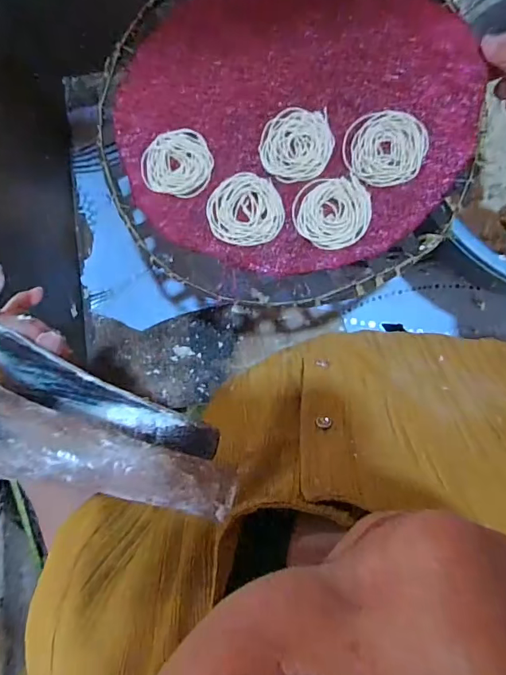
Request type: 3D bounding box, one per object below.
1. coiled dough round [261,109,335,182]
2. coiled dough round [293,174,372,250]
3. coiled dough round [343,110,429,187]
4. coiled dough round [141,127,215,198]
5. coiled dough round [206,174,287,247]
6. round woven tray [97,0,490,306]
[{"bbox_3d":[0.044,-0.197,0.452,0.071,0.004,0.076,-1,85,6],"label":"coiled dough round"},{"bbox_3d":[0.079,-0.123,0.441,0.074,0.004,0.070,-3,85,6],"label":"coiled dough round"},{"bbox_3d":[0.130,-0.186,0.438,0.077,0.006,0.072,4,85,6],"label":"coiled dough round"},{"bbox_3d":[-0.078,-0.183,0.464,0.072,0.005,0.070,-1,85,6],"label":"coiled dough round"},{"bbox_3d":[-0.008,-0.130,0.453,0.074,0.005,0.074,-1,85,6],"label":"coiled dough round"},{"bbox_3d":[0.030,-0.226,0.454,0.367,0.018,0.371,-1,85,6],"label":"round woven tray"}]

